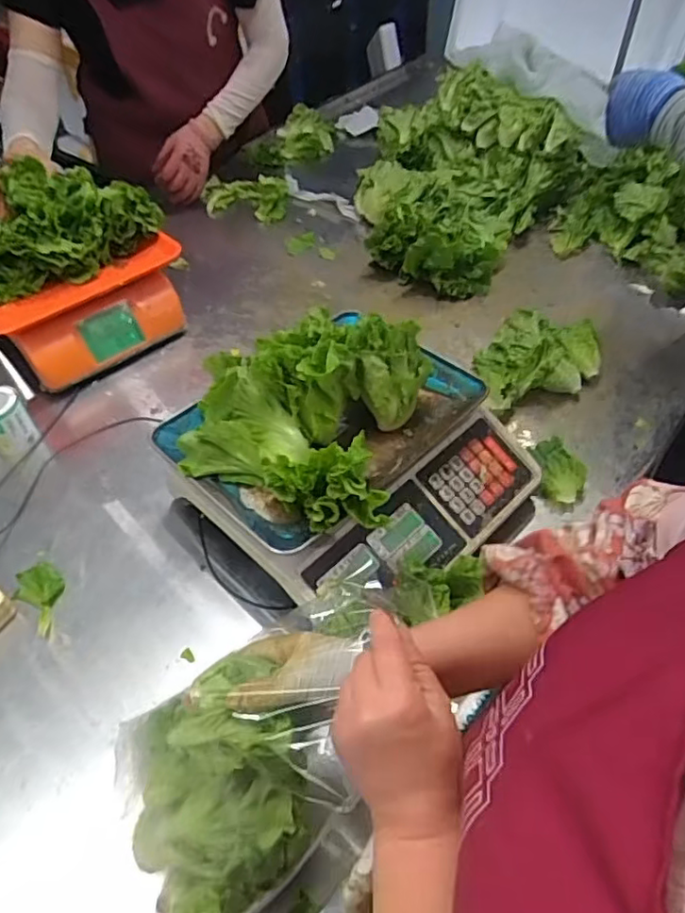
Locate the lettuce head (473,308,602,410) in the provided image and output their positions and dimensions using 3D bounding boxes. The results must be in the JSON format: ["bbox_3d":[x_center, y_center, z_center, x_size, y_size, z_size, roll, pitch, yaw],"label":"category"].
[{"bbox_3d":[0.269,-0.137,0.866,0.214,0.076,0.127,-18,51,-13],"label":"lettuce head"}]

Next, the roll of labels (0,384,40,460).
[{"bbox_3d":[-0.445,-0.047,0.822,0.062,0.070,0.062,-36,57,-26],"label":"roll of labels"}]

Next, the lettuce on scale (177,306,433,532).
[{"bbox_3d":[-0.042,-0.054,0.637,0.219,0.108,0.231,-1,49,1],"label":"lettuce on scale"}]

